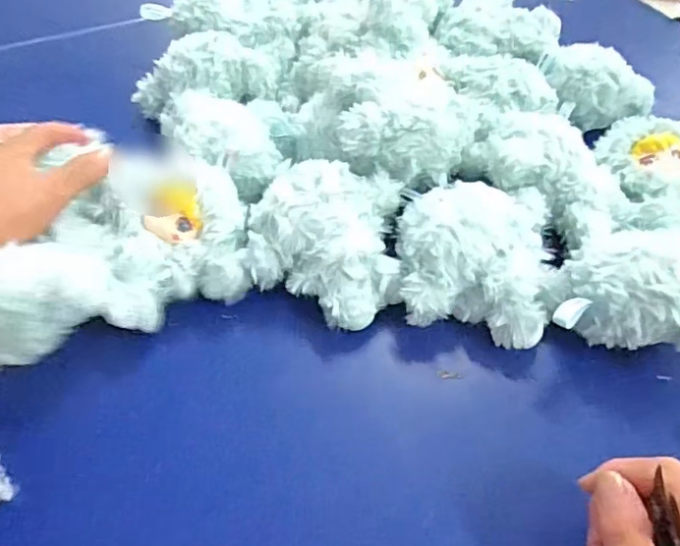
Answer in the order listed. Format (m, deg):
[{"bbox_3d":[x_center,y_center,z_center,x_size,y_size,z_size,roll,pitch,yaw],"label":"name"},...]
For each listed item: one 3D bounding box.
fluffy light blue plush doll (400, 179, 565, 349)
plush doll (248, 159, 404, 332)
[{"bbox_3d":[0.098,-0.009,0.414,0.110,0.070,0.110,1,51,-1],"label":"fluffy light blue plush doll"},{"bbox_3d":[-0.010,-0.016,0.417,0.109,0.074,0.109,-1,51,1],"label":"plush doll"}]

